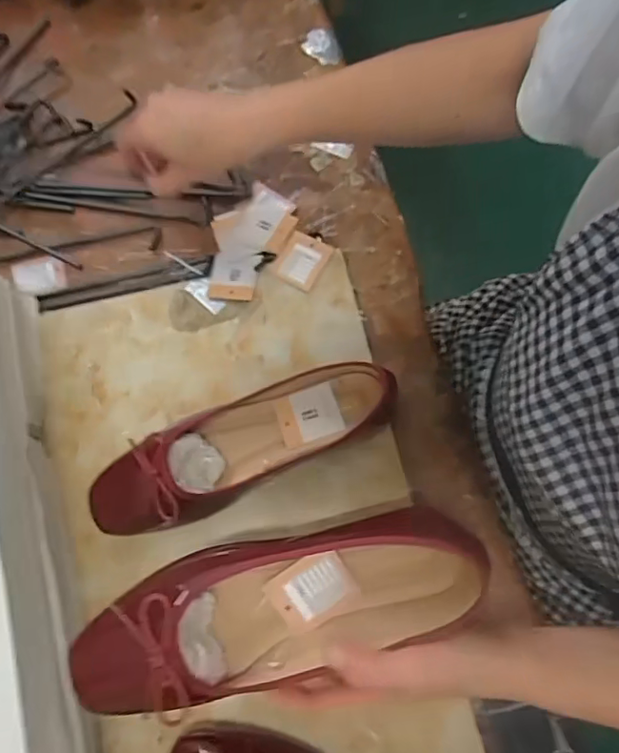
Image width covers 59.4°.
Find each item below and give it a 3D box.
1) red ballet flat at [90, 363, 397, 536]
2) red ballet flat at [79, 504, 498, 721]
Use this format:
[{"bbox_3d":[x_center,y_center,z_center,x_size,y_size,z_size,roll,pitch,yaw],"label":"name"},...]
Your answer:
[{"bbox_3d":[-0.051,0.051,0.443,0.253,0.055,0.075,-26,77,-6],"label":"red ballet flat"},{"bbox_3d":[-0.019,0.139,0.330,0.250,0.055,0.080,-14,75,-5],"label":"red ballet flat"}]

